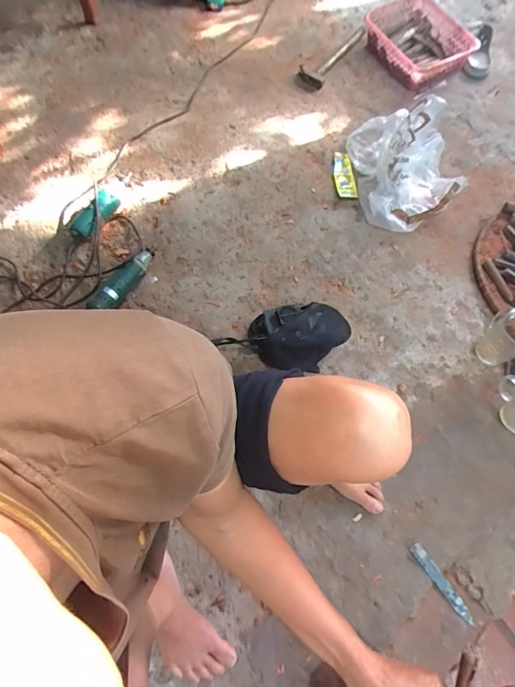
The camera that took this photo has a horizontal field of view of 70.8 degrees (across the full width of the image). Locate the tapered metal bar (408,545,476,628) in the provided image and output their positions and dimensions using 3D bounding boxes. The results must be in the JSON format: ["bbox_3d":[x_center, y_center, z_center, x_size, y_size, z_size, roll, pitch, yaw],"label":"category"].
[{"bbox_3d":[0.321,0.418,0.629,0.021,0.007,0.144,-33,74,-12],"label":"tapered metal bar"}]

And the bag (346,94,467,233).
[{"bbox_3d":[0.402,-0.488,0.959,0.244,0.169,0.350,-10,71,-8],"label":"bag"}]

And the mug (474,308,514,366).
[{"bbox_3d":[0.530,-0.015,0.777,0.096,0.112,0.091,0,70,-1],"label":"mug"}]

